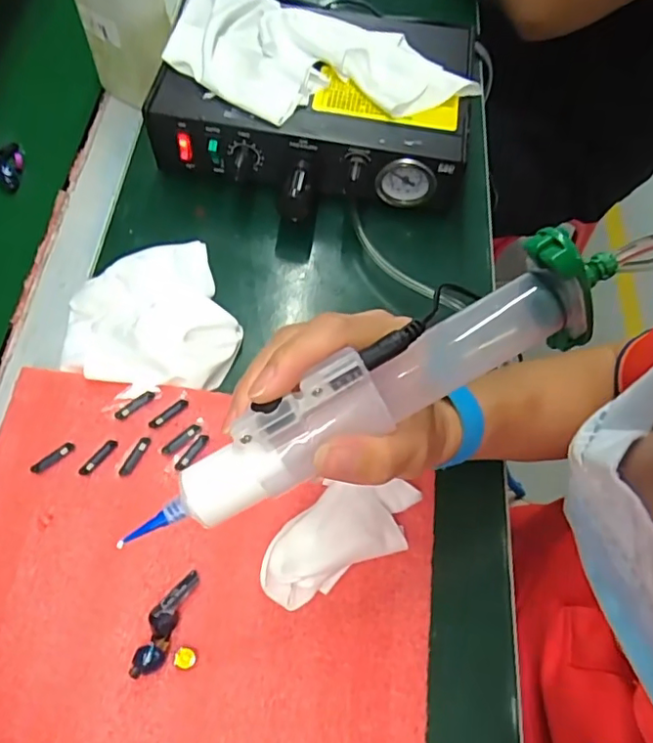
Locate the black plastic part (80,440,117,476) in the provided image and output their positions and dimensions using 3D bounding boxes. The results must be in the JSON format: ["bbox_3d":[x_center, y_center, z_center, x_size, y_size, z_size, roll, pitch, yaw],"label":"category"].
[{"bbox_3d":[-0.137,0.051,0.341,0.007,0.004,0.027,37,67,15],"label":"black plastic part"}]

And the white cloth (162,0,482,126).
[{"bbox_3d":[-0.013,-0.233,0.427,0.229,0.023,0.115,22,64,8],"label":"white cloth"}]

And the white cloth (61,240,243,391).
[{"bbox_3d":[-0.117,-0.046,0.385,0.112,0.029,0.116,2,64,-2],"label":"white cloth"}]

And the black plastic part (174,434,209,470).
[{"bbox_3d":[-0.081,0.048,0.344,0.007,0.004,0.026,34,66,13],"label":"black plastic part"}]

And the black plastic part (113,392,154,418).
[{"bbox_3d":[-0.120,0.020,0.355,0.026,0.004,0.007,-38,71,-20],"label":"black plastic part"}]

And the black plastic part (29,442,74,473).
[{"bbox_3d":[-0.164,0.051,0.338,0.026,0.004,0.007,-36,70,-20],"label":"black plastic part"}]

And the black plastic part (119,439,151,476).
[{"bbox_3d":[-0.116,0.051,0.343,0.007,0.004,0.026,27,64,10],"label":"black plastic part"}]

